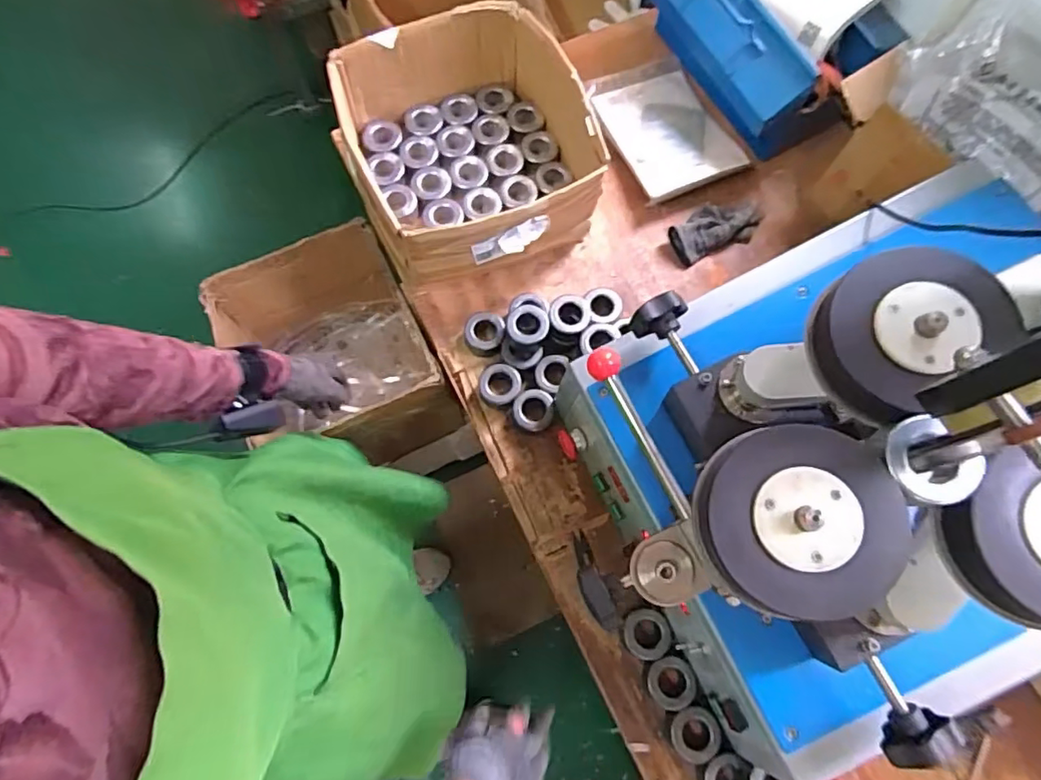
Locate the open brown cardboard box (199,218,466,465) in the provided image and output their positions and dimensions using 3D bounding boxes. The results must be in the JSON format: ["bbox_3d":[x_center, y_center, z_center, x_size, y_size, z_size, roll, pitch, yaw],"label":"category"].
[{"bbox_3d":[-0.307,-0.043,1.028,0.276,0.311,0.342,-28,75,-9],"label":"open brown cardboard box"}]

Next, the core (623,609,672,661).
[{"bbox_3d":[0.164,0.316,0.743,0.060,0.023,0.060,-3,79,16],"label":"core"}]

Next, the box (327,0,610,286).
[{"bbox_3d":[-0.073,-0.361,0.875,0.339,0.170,0.352,-20,74,-7],"label":"box"}]

